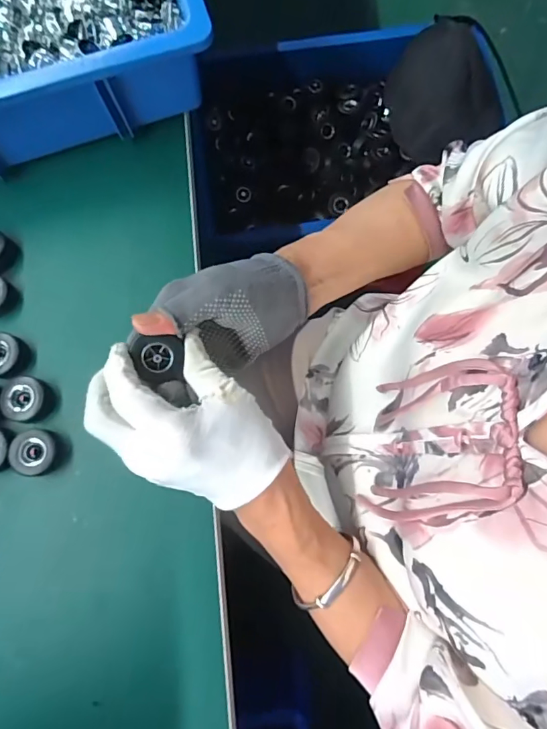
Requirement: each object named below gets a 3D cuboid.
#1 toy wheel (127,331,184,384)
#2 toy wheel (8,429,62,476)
[{"bbox_3d":[-0.082,-0.004,0.319,0.036,0.018,0.030,3,78,1],"label":"toy wheel"},{"bbox_3d":[-0.195,0.072,0.382,0.034,0.021,0.036,0,78,0],"label":"toy wheel"}]

